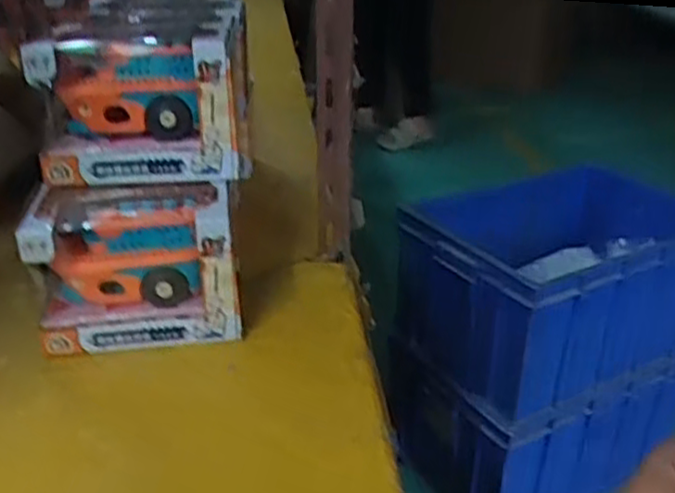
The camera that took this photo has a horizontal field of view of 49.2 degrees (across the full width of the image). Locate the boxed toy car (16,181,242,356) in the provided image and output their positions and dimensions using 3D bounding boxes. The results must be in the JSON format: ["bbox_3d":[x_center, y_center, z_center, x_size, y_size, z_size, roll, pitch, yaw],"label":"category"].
[{"bbox_3d":[-0.172,0.019,0.634,0.163,0.125,0.073,-4,27,-9],"label":"boxed toy car"}]

